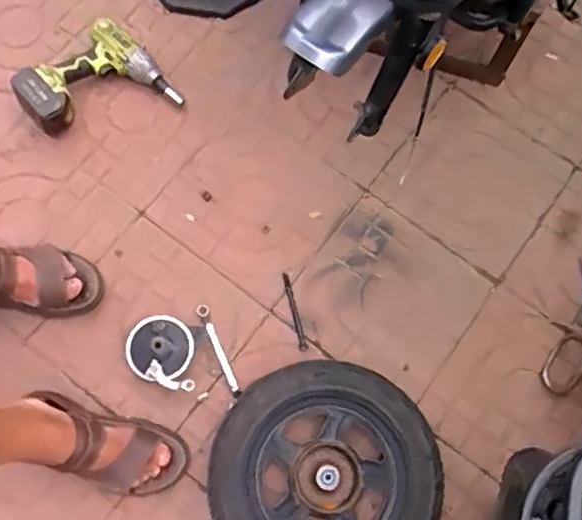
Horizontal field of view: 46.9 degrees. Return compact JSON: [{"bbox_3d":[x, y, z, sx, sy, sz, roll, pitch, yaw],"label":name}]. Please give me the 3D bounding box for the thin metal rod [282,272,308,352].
[{"bbox_3d":[0.007,0.089,1.159,0.016,0.015,0.143,-12,75,-3],"label":"thin metal rod"}]

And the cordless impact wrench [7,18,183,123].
[{"bbox_3d":[-0.351,-0.313,1.220,0.223,0.085,0.194,-43,78,-11],"label":"cordless impact wrench"}]

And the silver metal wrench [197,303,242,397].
[{"bbox_3d":[-0.120,0.151,1.120,0.021,0.013,0.168,-24,76,-6],"label":"silver metal wrench"}]

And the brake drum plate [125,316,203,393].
[{"bbox_3d":[-0.211,0.148,1.099,0.124,0.048,0.112,11,75,3],"label":"brake drum plate"}]

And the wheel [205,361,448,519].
[{"bbox_3d":[0.052,0.338,1.041,0.345,0.090,0.341,0,74,0],"label":"wheel"}]

